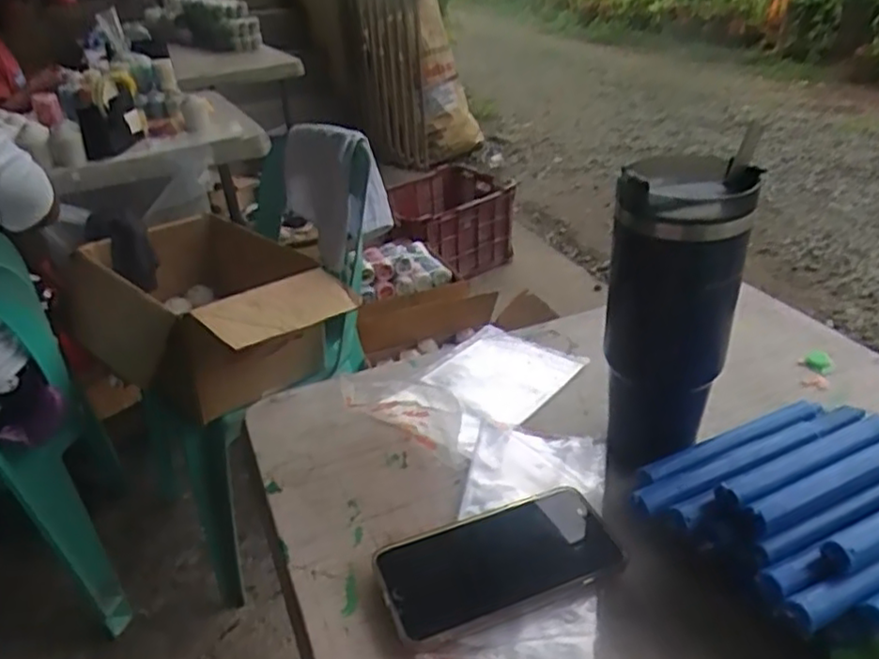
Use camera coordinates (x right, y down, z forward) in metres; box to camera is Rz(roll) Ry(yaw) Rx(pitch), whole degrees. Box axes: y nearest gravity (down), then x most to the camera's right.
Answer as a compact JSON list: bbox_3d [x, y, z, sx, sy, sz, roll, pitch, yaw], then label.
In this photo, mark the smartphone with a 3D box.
[{"bbox_3d":[0.039,0.157,0.458,0.157,0.016,0.083,-15,33,-18],"label":"smartphone"}]

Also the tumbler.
[{"bbox_3d":[0.165,-0.002,0.492,0.087,0.219,0.085,2,32,10],"label":"tumbler"}]

